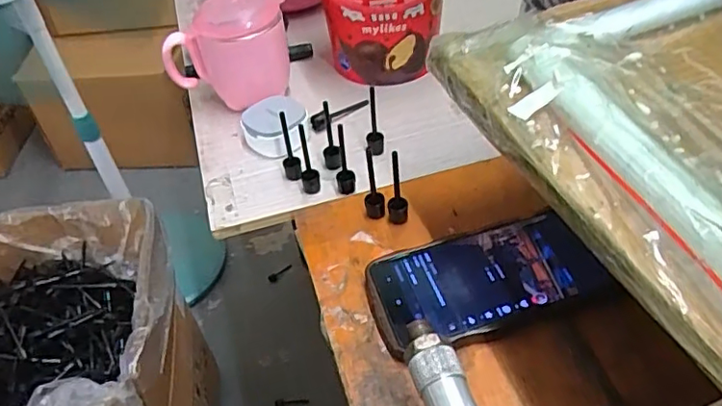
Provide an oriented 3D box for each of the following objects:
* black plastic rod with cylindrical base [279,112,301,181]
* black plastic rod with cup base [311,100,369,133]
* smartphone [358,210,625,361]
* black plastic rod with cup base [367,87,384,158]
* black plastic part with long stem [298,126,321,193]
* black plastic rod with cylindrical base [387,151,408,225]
[{"bbox_3d":[-0.059,-0.045,0.473,0.014,0.059,0.013,-14,44,-7],"label":"black plastic rod with cylindrical base"},{"bbox_3d":[-0.020,-0.085,0.543,0.062,0.017,0.011,-35,50,-25],"label":"black plastic rod with cup base"},{"bbox_3d":[0.078,0.050,0.385,0.144,0.017,0.074,-13,44,-6],"label":"smartphone"},{"bbox_3d":[0.011,-0.067,0.490,0.013,0.058,0.018,-3,44,4],"label":"black plastic rod with cup base"},{"bbox_3d":[-0.043,-0.035,0.458,0.015,0.063,0.015,-10,44,-3],"label":"black plastic part with long stem"},{"bbox_3d":[0.025,-0.012,0.417,0.015,0.056,0.018,-14,44,-7],"label":"black plastic rod with cylindrical base"}]

